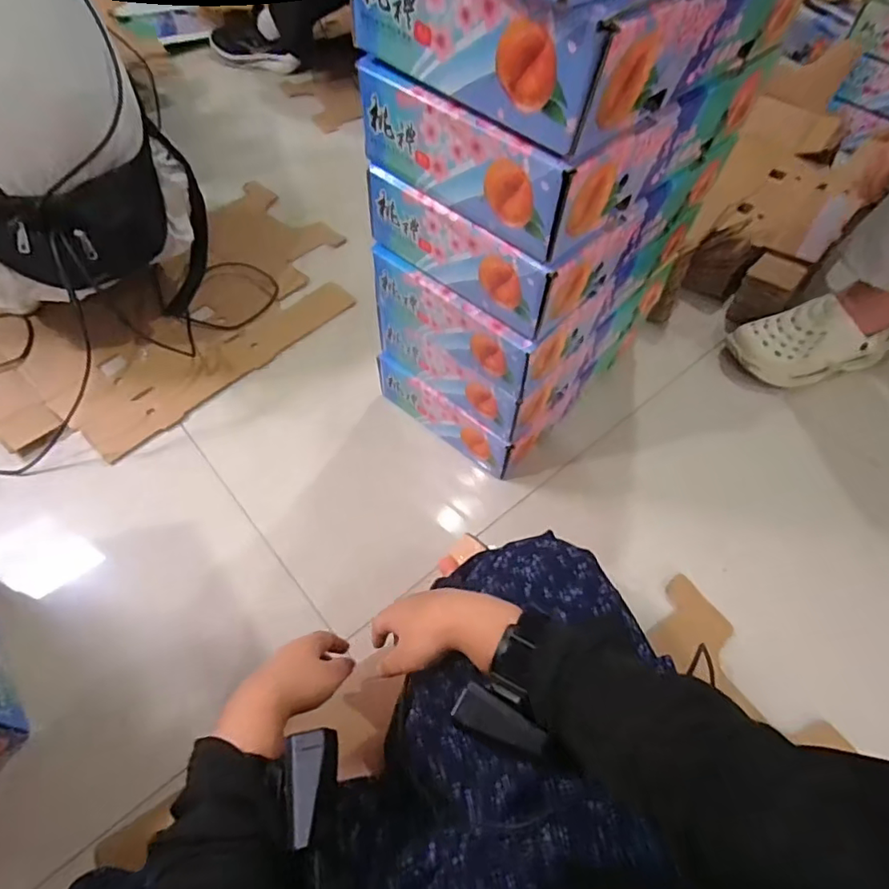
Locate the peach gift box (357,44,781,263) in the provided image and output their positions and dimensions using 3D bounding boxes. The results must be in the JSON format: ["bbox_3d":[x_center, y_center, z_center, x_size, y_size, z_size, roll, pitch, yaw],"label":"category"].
[{"bbox_3d":[0.122,-0.348,0.573,0.248,0.093,0.340,41,61,21],"label":"peach gift box"}]

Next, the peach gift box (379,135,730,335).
[{"bbox_3d":[0.135,-0.296,0.669,0.234,0.115,0.375,41,61,21],"label":"peach gift box"}]

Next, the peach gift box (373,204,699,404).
[{"bbox_3d":[0.131,-0.245,0.750,0.245,0.105,0.384,41,61,21],"label":"peach gift box"}]

